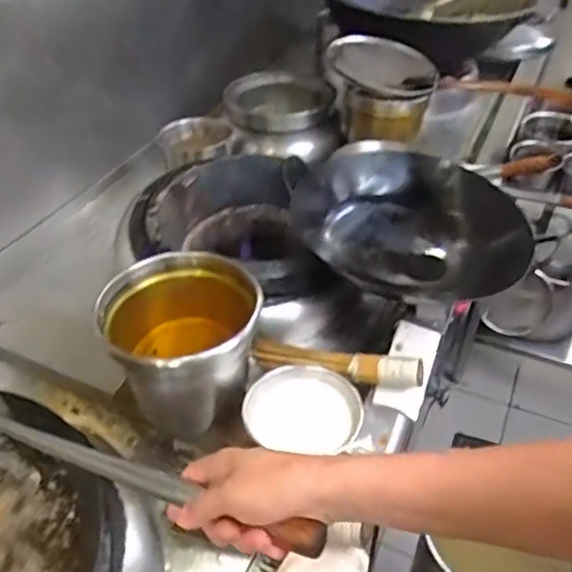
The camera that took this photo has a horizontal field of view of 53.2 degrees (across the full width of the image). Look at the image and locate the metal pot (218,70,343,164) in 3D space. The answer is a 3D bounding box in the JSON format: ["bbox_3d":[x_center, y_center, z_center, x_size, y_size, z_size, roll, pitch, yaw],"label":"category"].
[{"bbox_3d":[-0.016,-0.507,1.655,0.329,0.201,0.274,-13,42,-11],"label":"metal pot"}]

